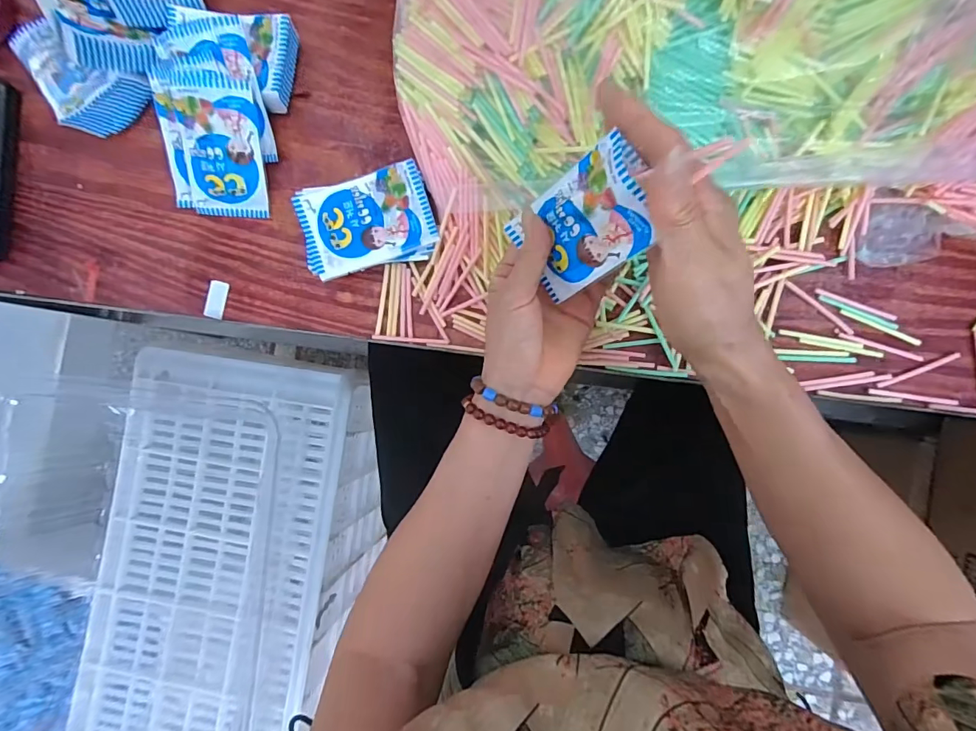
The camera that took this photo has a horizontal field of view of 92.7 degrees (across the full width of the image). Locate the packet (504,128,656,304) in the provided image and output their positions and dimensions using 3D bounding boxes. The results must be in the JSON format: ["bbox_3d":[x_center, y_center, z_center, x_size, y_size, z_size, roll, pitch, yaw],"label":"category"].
[{"bbox_3d":[0.055,-0.083,0.285,0.011,0.100,0.063,-32,93,-31],"label":"packet"}]

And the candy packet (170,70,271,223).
[{"bbox_3d":[-0.222,-0.180,0.386,0.063,0.012,0.107,1,113,-4],"label":"candy packet"}]

